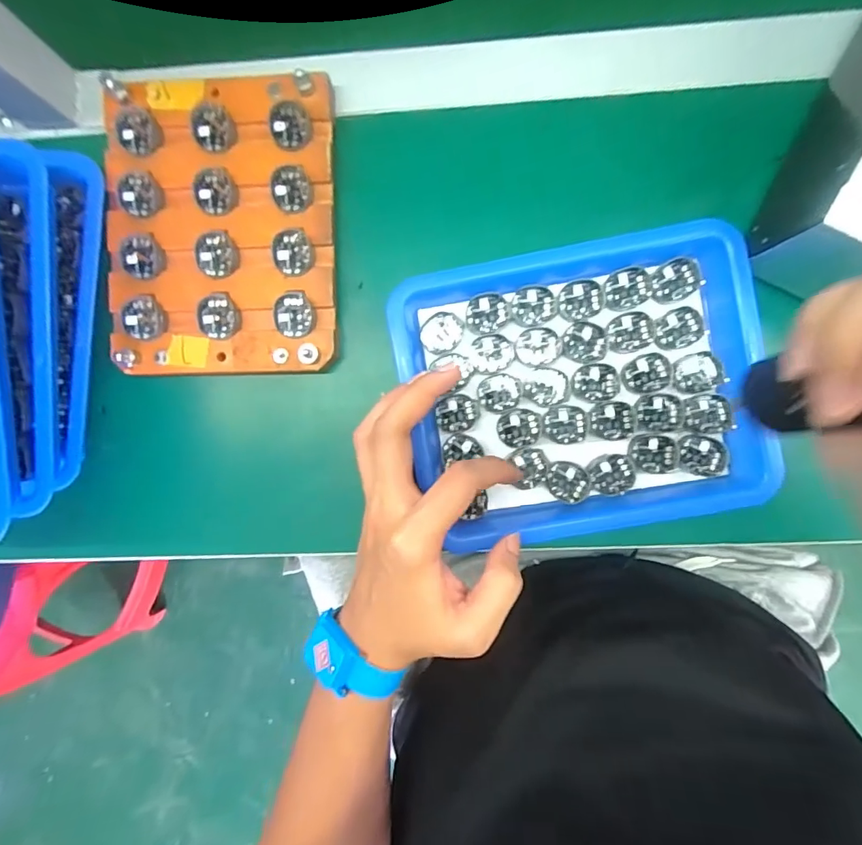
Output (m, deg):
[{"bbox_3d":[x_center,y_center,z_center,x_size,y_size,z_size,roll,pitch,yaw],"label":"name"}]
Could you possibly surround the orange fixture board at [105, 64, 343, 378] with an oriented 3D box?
[{"bbox_3d":[-0.135,-0.125,0.299,0.145,0.020,0.183,-1,89,4],"label":"orange fixture board"}]

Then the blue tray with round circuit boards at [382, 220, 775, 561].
[{"bbox_3d":[0.092,-0.023,0.292,0.211,0.038,0.179,-10,86,-2],"label":"blue tray with round circuit boards"}]

